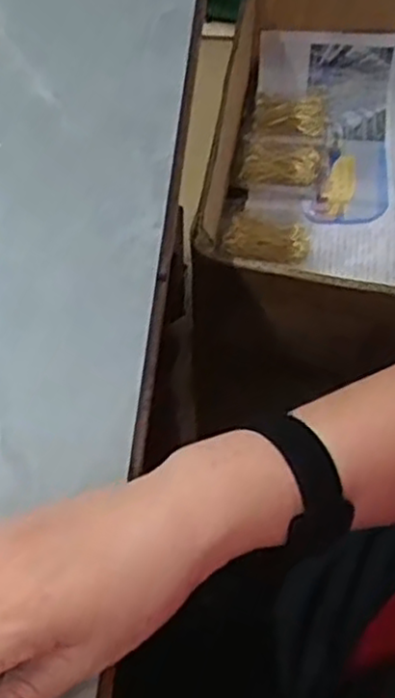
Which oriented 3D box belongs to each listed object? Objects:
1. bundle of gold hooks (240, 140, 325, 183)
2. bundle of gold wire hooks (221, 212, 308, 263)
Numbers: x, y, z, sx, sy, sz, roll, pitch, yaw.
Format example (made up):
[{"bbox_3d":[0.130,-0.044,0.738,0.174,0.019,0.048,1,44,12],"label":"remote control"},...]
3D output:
[{"bbox_3d":[0.082,-0.178,0.710,0.073,0.013,0.046,14,61,7],"label":"bundle of gold hooks"},{"bbox_3d":[0.061,-0.099,0.664,0.074,0.011,0.048,15,61,8],"label":"bundle of gold wire hooks"}]

